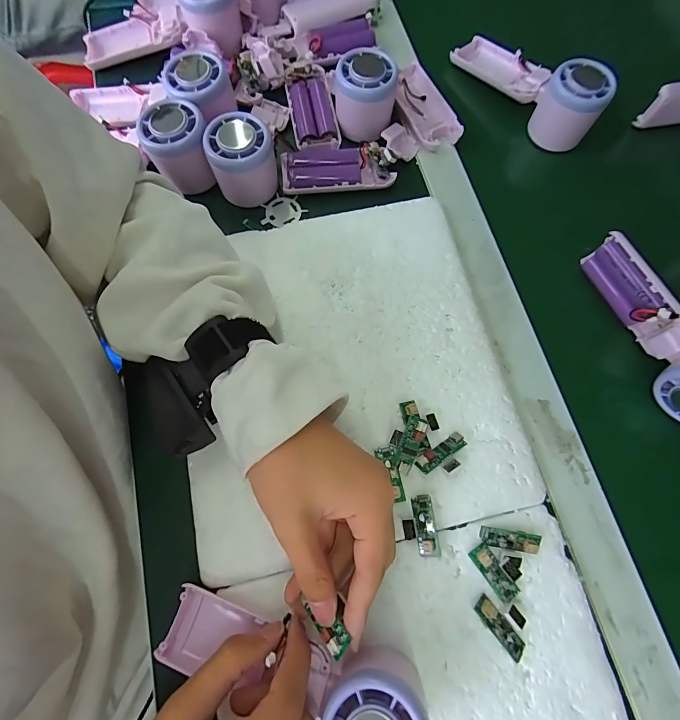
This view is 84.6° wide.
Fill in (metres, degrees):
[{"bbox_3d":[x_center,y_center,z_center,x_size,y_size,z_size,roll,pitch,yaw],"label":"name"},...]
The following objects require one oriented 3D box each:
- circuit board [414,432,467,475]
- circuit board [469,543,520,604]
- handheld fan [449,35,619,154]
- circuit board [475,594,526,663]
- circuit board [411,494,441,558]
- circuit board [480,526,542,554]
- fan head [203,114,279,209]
[{"bbox_3d":[0.073,0.067,0.272,0.039,0.008,0.013,-33,78,-10],"label":"circuit board"},{"bbox_3d":[0.104,0.143,0.251,0.013,0.011,0.037,-35,79,-10],"label":"circuit board"},{"bbox_3d":[0.191,-0.288,0.380,0.054,0.061,0.167,-37,79,-11],"label":"handheld fan"},{"bbox_3d":[0.104,0.174,0.242,0.012,0.009,0.038,-37,79,-11],"label":"circuit board"},{"bbox_3d":[0.059,0.116,0.260,0.013,0.009,0.040,-7,75,-4],"label":"circuit board"},{"bbox_3d":[0.116,0.124,0.257,0.038,0.009,0.013,8,75,1],"label":"circuit board"},{"bbox_3d":[-0.085,-0.173,0.328,0.056,0.056,0.054,-22,75,-6],"label":"fan head"}]

